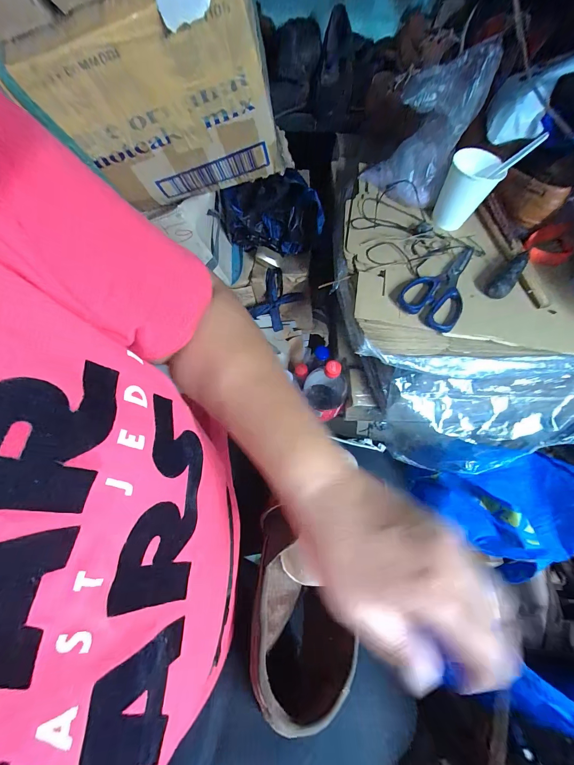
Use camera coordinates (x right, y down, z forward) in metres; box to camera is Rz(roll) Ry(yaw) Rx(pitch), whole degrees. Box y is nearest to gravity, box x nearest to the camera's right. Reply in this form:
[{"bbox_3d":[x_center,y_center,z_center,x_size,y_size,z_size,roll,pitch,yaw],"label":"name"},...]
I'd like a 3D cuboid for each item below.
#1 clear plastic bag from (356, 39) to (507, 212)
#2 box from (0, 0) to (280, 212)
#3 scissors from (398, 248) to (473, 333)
[{"bbox_3d":[0.198,-0.372,0.449,0.128,0.167,0.092,34,68,15],"label":"clear plastic bag"},{"bbox_3d":[-0.139,-0.314,0.365,0.238,0.210,0.051,-12,78,7],"label":"box"},{"bbox_3d":[0.228,-0.146,0.437,0.080,0.013,0.170,34,68,15],"label":"scissors"}]

